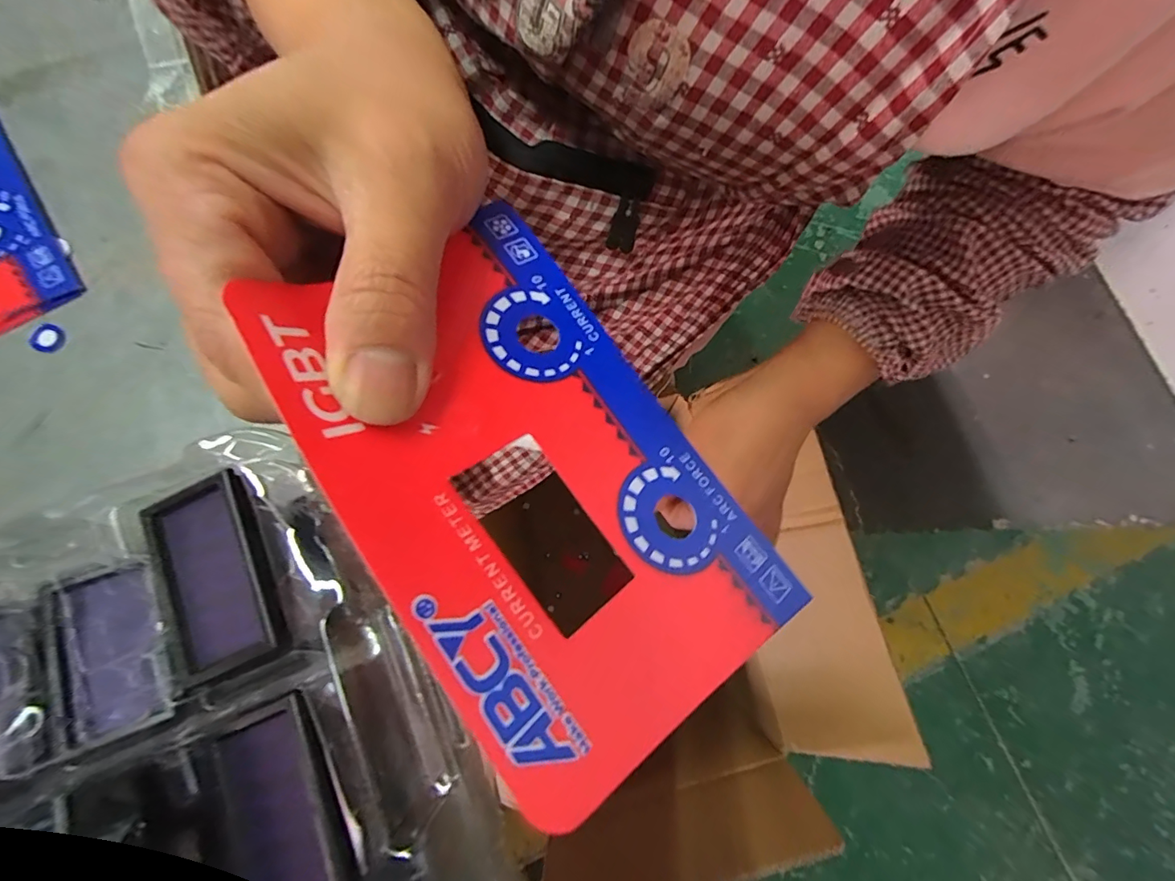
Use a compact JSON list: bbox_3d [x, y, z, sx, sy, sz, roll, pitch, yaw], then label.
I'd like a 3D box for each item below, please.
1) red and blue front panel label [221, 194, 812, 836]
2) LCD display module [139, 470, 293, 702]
[{"bbox_3d":[-0.012,0.006,0.118,0.086,0.008,0.129,-29,79,-35],"label":"red and blue front panel label"},{"bbox_3d":[-0.088,0.032,0.115,0.028,0.008,0.044,-21,80,-7],"label":"LCD display module"}]

